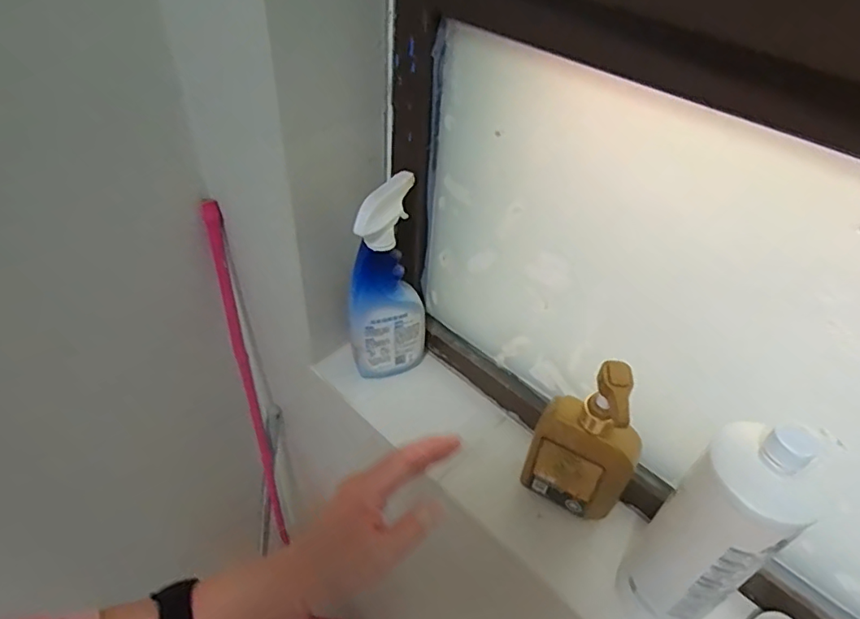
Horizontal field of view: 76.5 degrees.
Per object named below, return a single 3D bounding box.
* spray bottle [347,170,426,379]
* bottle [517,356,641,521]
[{"bbox_3d":[-0.050,-0.026,0.610,0.086,0.242,0.064,-5,44,-10],"label":"spray bottle"},{"bbox_3d":[0.137,0.122,0.491,0.098,0.179,0.052,26,47,22],"label":"bottle"}]

